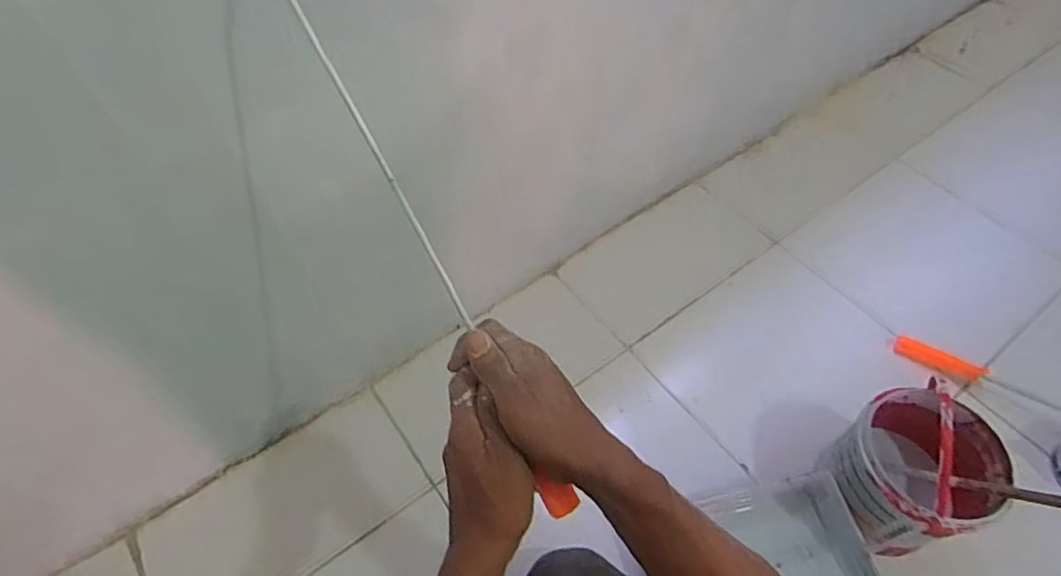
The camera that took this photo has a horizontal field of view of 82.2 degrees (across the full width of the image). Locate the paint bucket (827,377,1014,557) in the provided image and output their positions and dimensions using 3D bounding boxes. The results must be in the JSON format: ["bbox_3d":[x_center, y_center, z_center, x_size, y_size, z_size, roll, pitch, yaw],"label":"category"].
[{"bbox_3d":[0.520,0.234,0.811,0.180,0.273,0.170,0,56,1],"label":"paint bucket"}]

